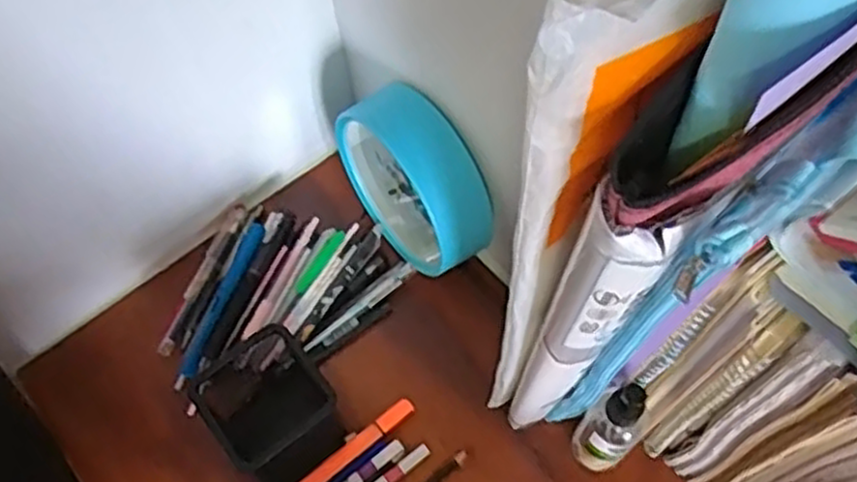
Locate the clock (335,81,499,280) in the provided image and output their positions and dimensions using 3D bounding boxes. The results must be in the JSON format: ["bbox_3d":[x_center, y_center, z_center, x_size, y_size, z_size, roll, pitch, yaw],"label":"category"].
[{"bbox_3d":[-0.005,-0.042,0.625,0.073,0.135,0.133,-35,65,-15],"label":"clock"}]

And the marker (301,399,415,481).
[{"bbox_3d":[-0.061,0.164,0.585,0.122,0.015,0.014,-38,66,-16],"label":"marker"}]

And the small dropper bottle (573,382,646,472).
[{"bbox_3d":[0.123,0.130,0.515,0.030,0.133,0.028,-1,61,2],"label":"small dropper bottle"}]

